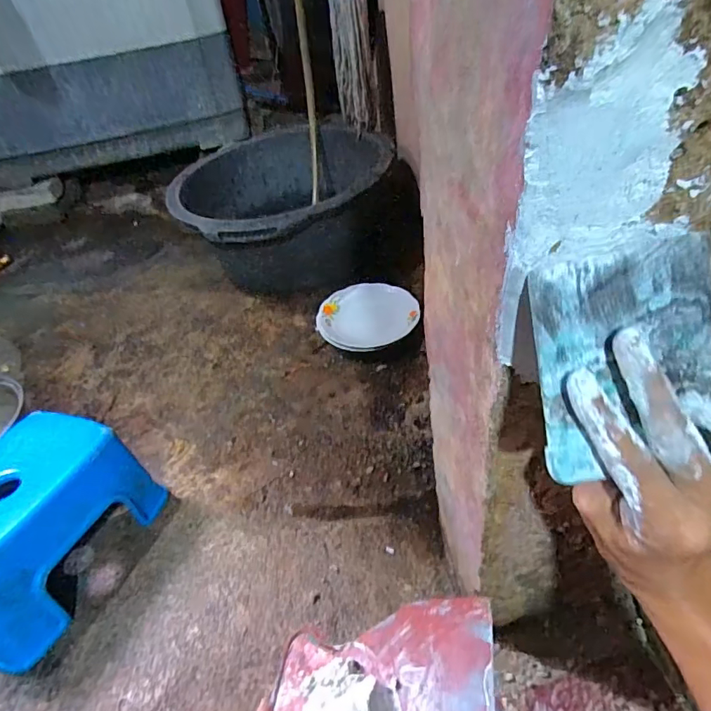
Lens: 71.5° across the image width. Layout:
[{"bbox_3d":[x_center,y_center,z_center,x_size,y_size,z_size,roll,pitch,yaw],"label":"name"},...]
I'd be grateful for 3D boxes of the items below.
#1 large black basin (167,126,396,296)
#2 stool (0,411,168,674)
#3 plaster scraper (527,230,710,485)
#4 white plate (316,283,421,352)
[{"bbox_3d":[-0.187,-0.418,1.312,0.473,0.222,0.455,4,45,12],"label":"large black basin"},{"bbox_3d":[-0.441,0.235,0.661,0.185,0.166,0.272,6,40,16],"label":"stool"},{"bbox_3d":[0.122,0.004,0.223,0.077,0.102,0.004,-10,11,4],"label":"plaster scraper"},{"bbox_3d":[0.022,-0.081,1.058,0.189,0.041,0.215,16,44,25],"label":"white plate"}]

